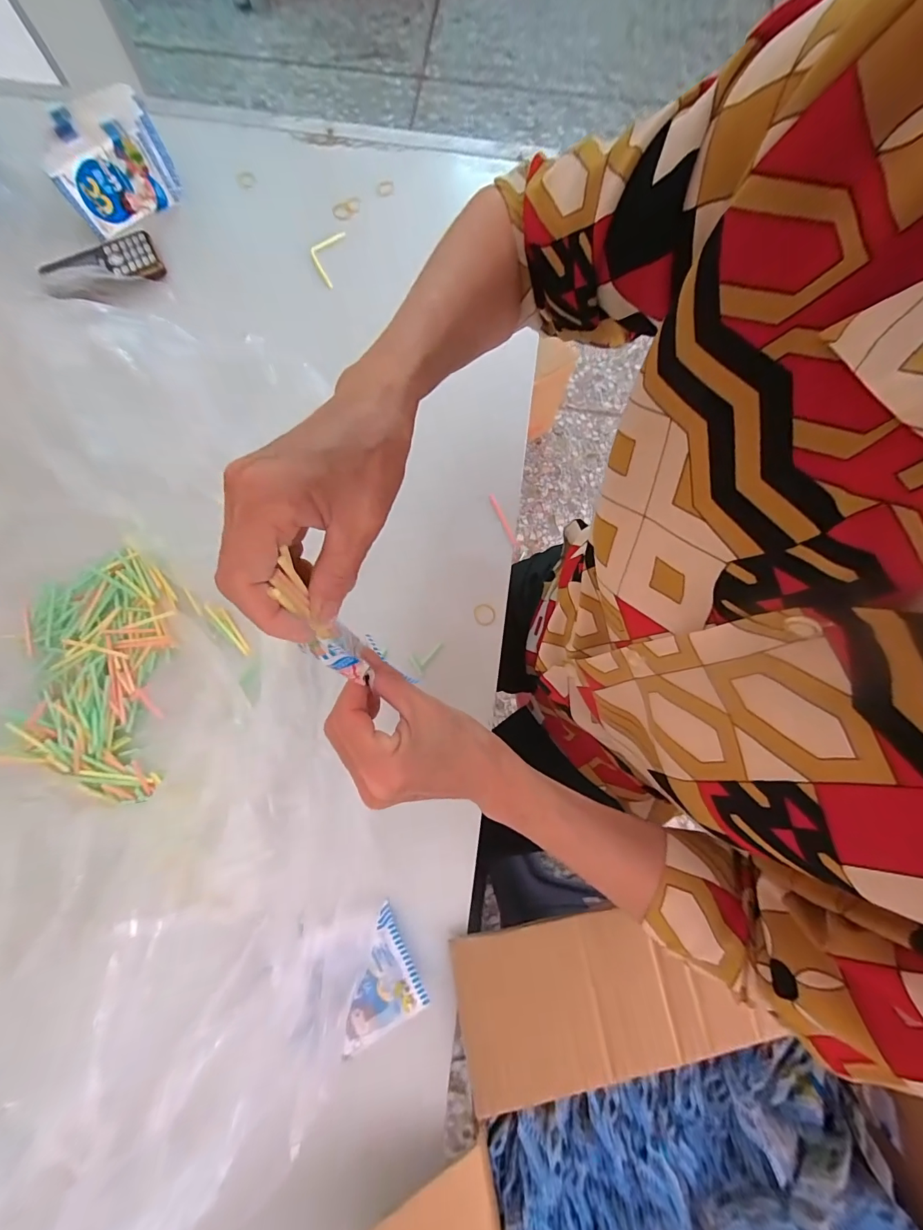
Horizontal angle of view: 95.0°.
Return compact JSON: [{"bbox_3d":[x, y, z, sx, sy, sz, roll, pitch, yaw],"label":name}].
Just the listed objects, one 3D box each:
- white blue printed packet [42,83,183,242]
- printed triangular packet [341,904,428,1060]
[{"bbox_3d":[-0.377,-0.488,0.462,0.128,0.077,0.046,-42,82,-9],"label":"white blue printed packet"},{"bbox_3d":[-0.074,0.293,0.344,0.069,0.018,0.078,-28,80,-7],"label":"printed triangular packet"}]

